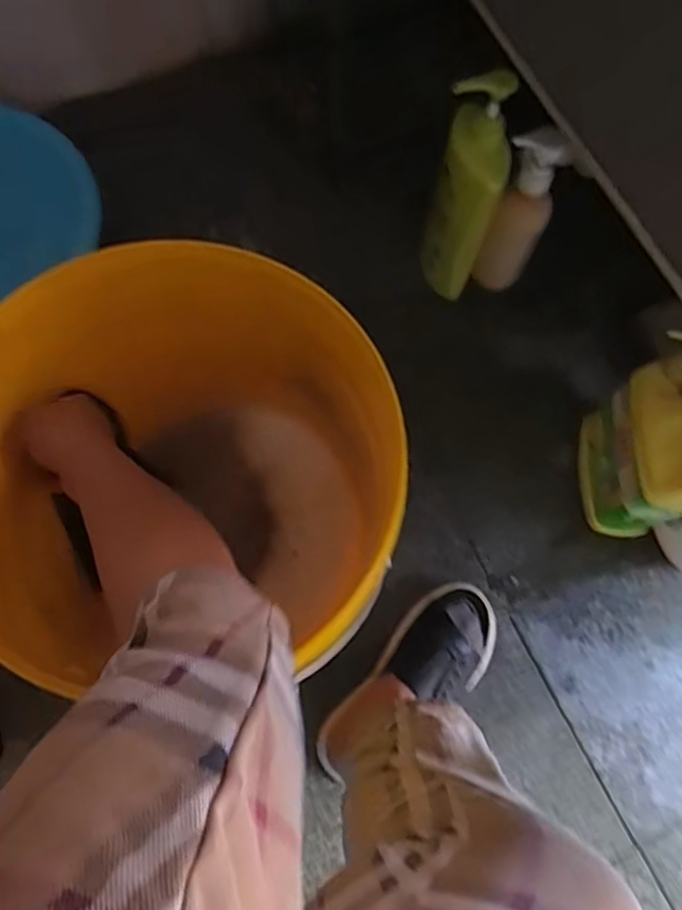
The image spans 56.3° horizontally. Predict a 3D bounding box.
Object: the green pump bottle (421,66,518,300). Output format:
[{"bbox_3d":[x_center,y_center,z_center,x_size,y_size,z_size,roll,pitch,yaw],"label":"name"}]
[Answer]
[{"bbox_3d":[0.141,-0.291,0.722,0.072,0.267,0.071,0,71,0],"label":"green pump bottle"}]

